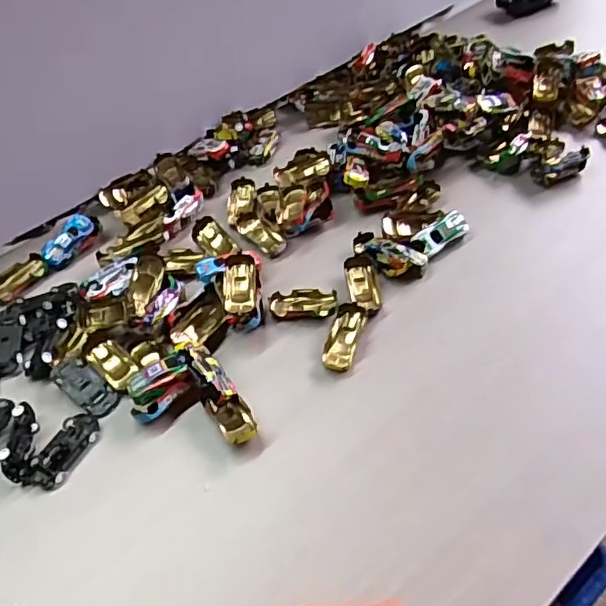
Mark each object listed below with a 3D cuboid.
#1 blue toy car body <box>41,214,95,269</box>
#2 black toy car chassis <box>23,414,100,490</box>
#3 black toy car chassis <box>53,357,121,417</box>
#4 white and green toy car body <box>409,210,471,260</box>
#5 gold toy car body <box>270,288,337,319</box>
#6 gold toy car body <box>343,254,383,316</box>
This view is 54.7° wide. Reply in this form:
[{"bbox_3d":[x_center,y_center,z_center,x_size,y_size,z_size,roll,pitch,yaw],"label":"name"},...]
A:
[{"bbox_3d":[-0.250,-0.065,0.625,0.032,0.022,0.062,17,53,20],"label":"blue toy car body"},{"bbox_3d":[-0.193,0.118,0.473,0.030,0.012,0.067,17,53,20],"label":"black toy car chassis"},{"bbox_3d":[-0.189,0.070,0.510,0.071,0.011,0.029,31,59,28],"label":"black toy car chassis"},{"bbox_3d":[0.138,-0.068,0.586,0.060,0.027,0.026,-31,53,-19],"label":"white and green toy car body"},{"bbox_3d":[0.000,0.001,0.550,0.063,0.018,0.032,0,49,6],"label":"gold toy car body"},{"bbox_3d":[0.057,-0.017,0.553,0.030,0.018,0.062,-9,49,-2],"label":"gold toy car body"}]

